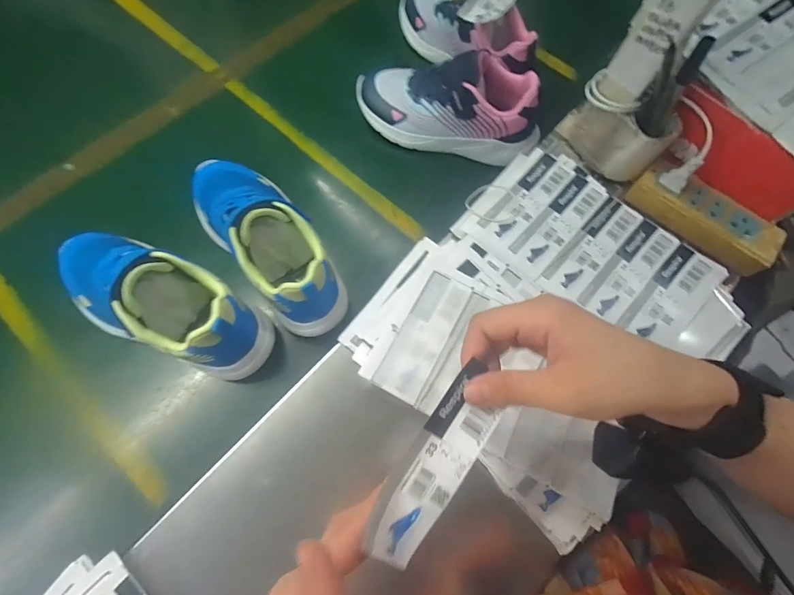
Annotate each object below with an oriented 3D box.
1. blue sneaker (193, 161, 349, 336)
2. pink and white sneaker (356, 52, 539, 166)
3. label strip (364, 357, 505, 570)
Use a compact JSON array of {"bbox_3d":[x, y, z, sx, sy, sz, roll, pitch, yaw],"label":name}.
[{"bbox_3d":[-0.127,-0.066,0.380,0.077,0.086,0.209,-34,76,-14],"label":"blue sneaker"},{"bbox_3d":[0.062,-0.238,0.459,0.229,0.091,0.079,14,70,2],"label":"pink and white sneaker"},{"bbox_3d":[0.024,0.096,0.225,0.037,0.014,0.119,31,80,8],"label":"label strip"}]

